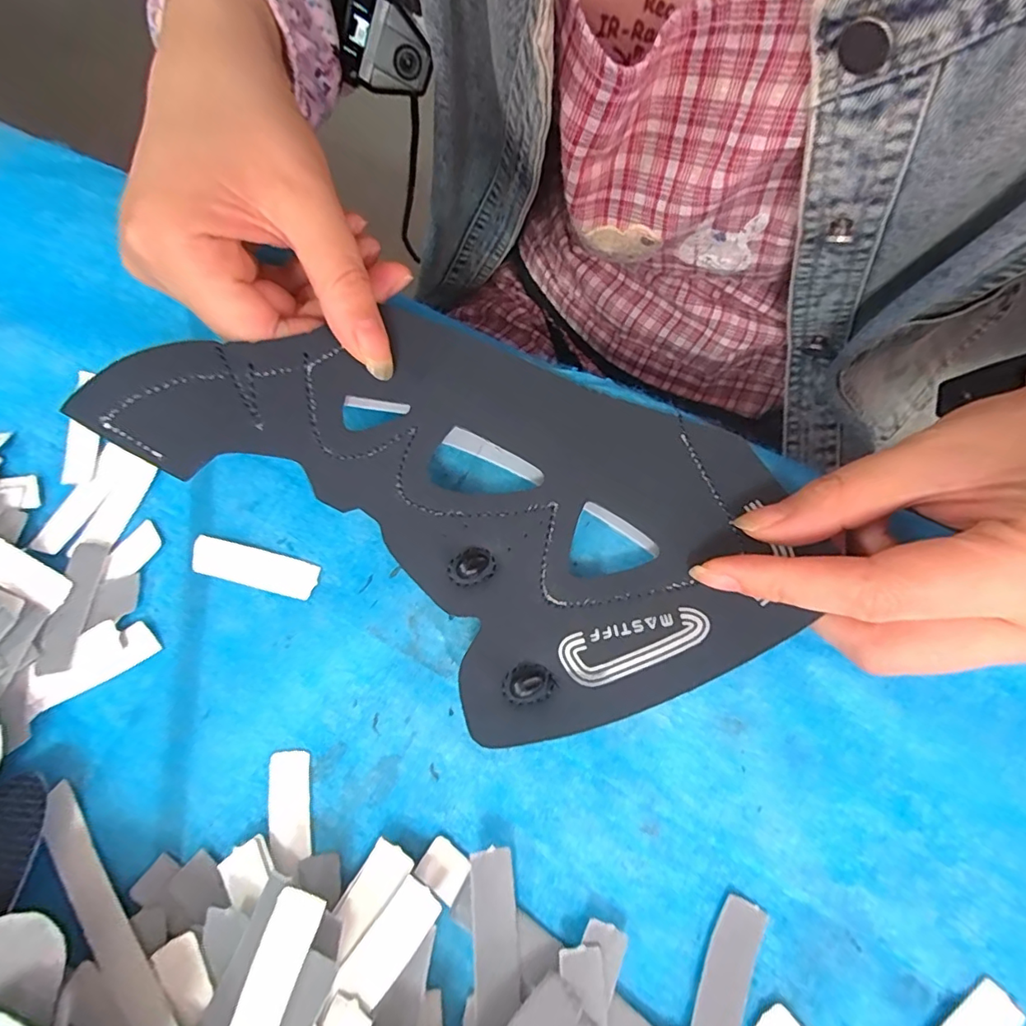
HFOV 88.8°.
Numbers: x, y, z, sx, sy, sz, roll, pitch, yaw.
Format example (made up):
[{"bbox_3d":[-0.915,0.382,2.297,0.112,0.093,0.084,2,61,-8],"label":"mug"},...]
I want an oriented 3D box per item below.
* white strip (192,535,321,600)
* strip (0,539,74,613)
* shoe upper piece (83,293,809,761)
[{"bbox_3d":[-0.093,0.019,0.188,0.046,0.004,0.013,13,73,6],"label":"white strip"},{"bbox_3d":[-0.178,0.018,0.183,0.045,0.006,0.013,28,75,10],"label":"strip"},{"bbox_3d":[-0.009,-0.015,0.168,0.201,0.049,0.127,32,76,11],"label":"shoe upper piece"}]

